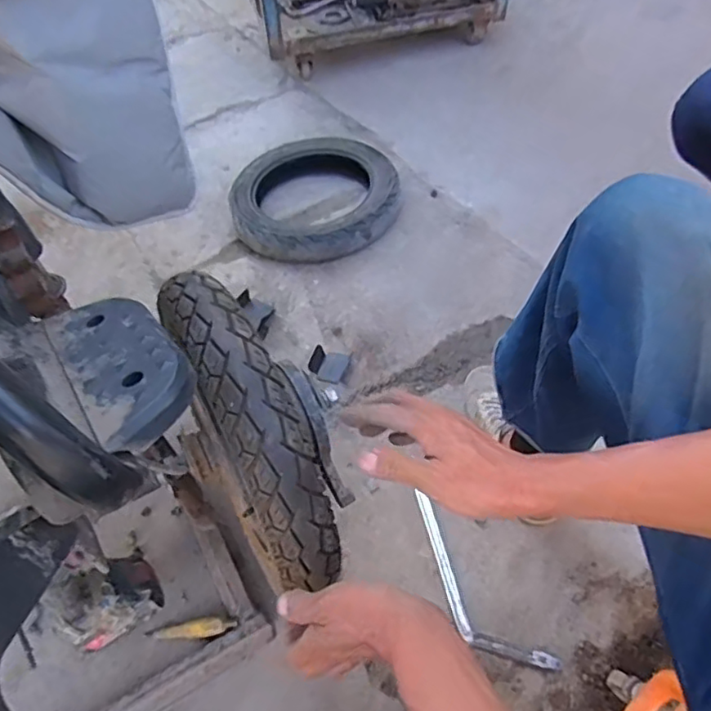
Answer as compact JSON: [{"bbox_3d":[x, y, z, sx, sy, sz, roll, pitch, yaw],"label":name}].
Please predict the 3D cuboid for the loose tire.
[{"bbox_3d":[-0.094,-0.339,1.342,0.372,0.085,0.348,14,55,15],"label":"loose tire"}]

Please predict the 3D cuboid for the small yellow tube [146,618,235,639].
[{"bbox_3d":[-0.214,0.358,0.793,0.127,0.013,0.024,-12,51,12],"label":"small yellow tube"}]

